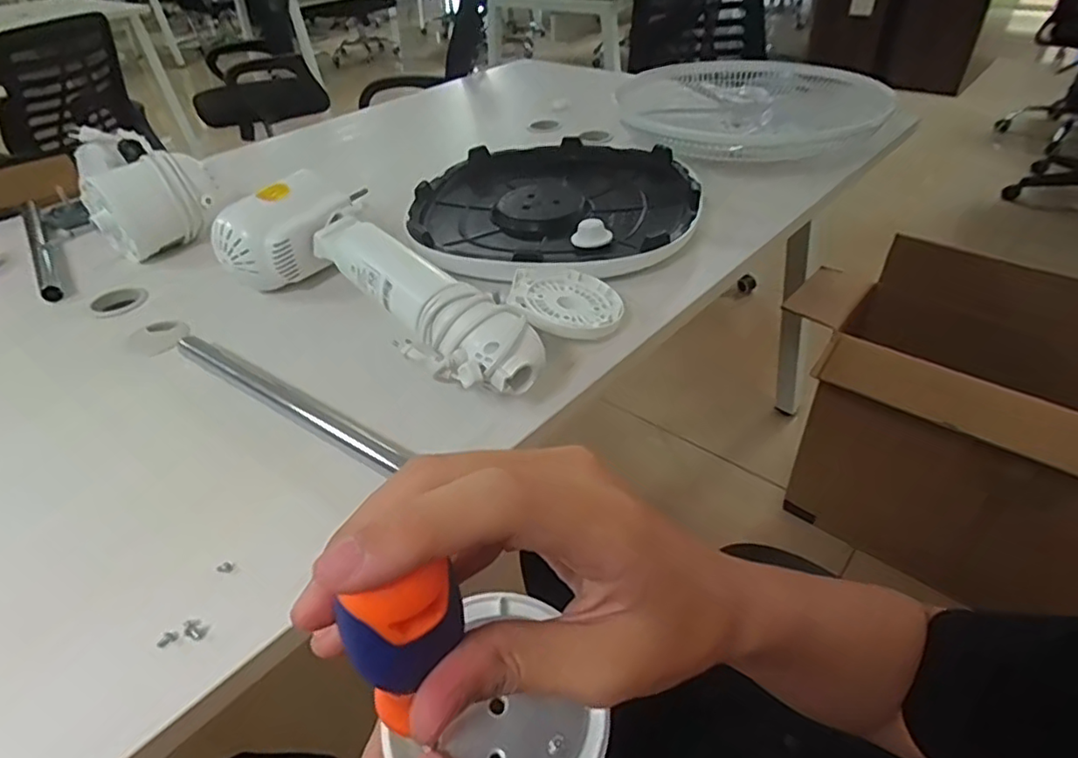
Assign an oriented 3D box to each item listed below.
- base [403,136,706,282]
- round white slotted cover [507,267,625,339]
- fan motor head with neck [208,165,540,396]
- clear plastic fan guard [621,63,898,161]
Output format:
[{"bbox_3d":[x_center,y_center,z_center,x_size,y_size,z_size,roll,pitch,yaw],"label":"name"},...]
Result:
[{"bbox_3d":[0.024,-0.244,0.842,0.377,0.038,0.381,-2,40,2],"label":"base"},{"bbox_3d":[0.031,-0.084,0.647,0.116,0.028,0.106,-2,40,2],"label":"round white slotted cover"},{"bbox_3d":[-0.163,-0.108,0.647,0.448,0.101,0.154,25,48,30],"label":"fan motor head with neck"},{"bbox_3d":[0.340,-0.442,1.001,0.432,0.069,0.426,12,42,18],"label":"clear plastic fan guard"}]

